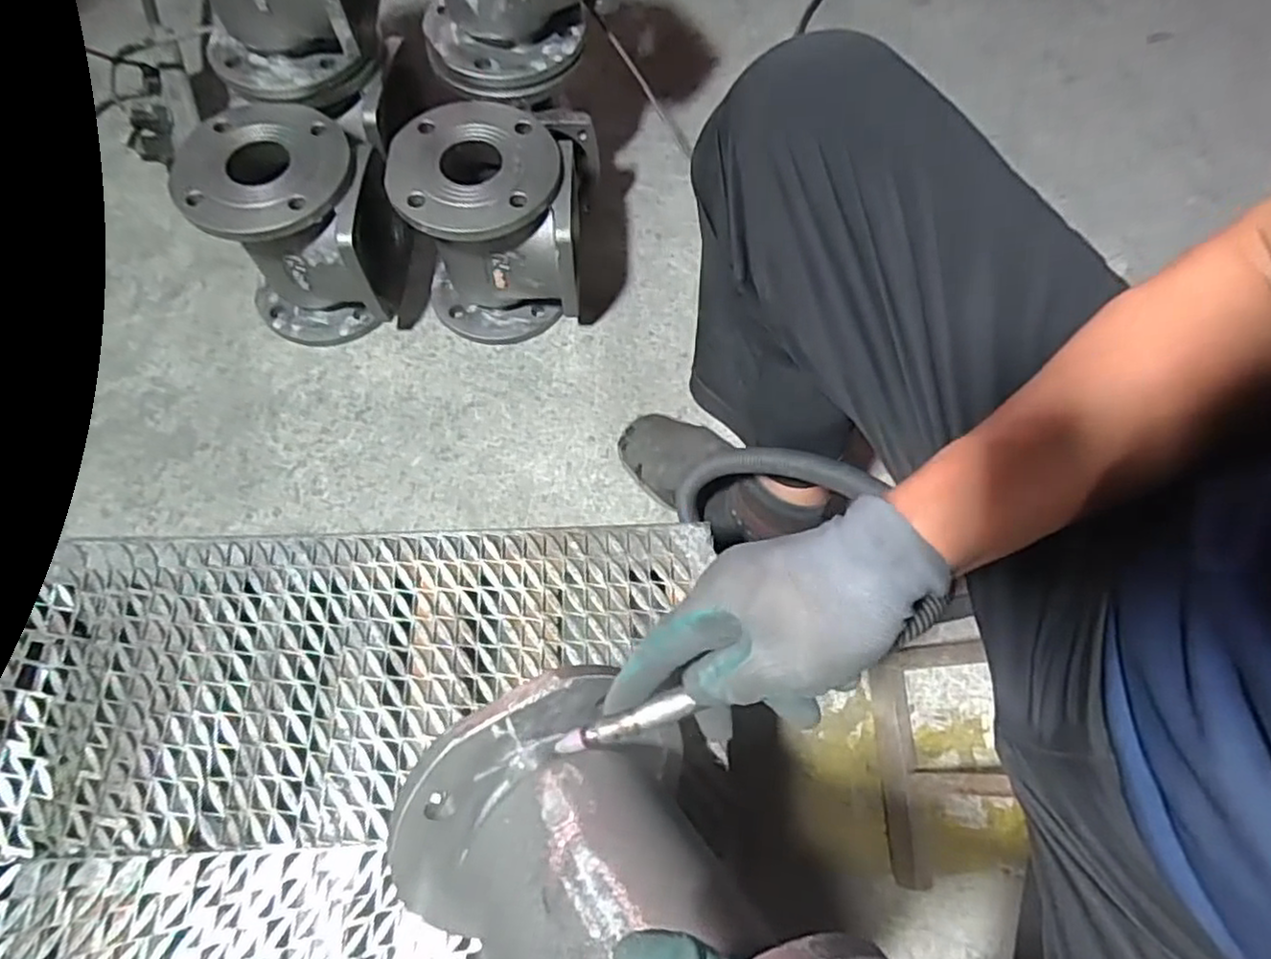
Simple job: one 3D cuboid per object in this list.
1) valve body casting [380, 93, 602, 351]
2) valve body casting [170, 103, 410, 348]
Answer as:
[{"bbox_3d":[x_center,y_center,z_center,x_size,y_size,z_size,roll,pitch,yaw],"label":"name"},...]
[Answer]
[{"bbox_3d":[-0.149,-0.298,0.812,0.205,0.214,0.183,-5,67,-3],"label":"valve body casting"},{"bbox_3d":[-0.373,-0.280,0.801,0.183,0.214,0.155,0,66,-1],"label":"valve body casting"}]

